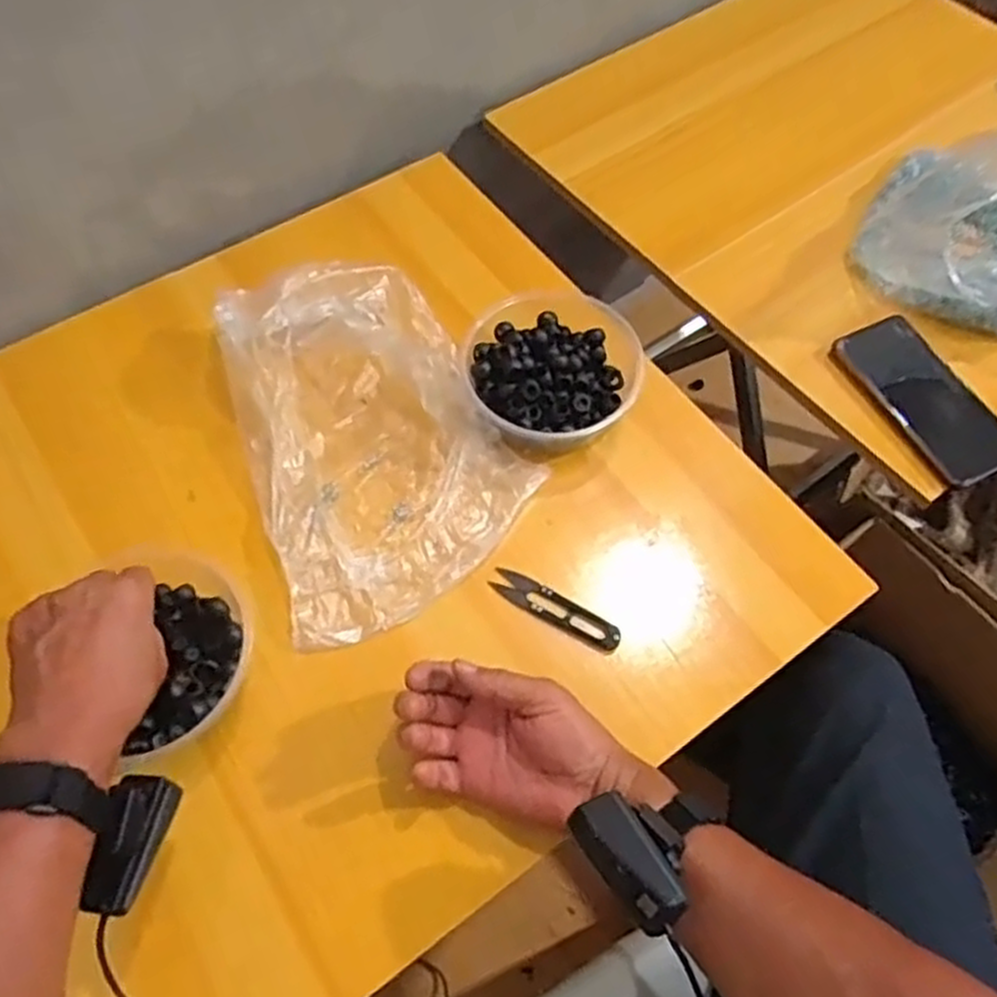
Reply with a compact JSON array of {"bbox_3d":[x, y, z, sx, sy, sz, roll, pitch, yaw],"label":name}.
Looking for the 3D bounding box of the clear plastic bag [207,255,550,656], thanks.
[{"bbox_3d":[-0.094,-0.058,0.614,0.206,0.062,0.301,-17,63,-10],"label":"clear plastic bag"}]

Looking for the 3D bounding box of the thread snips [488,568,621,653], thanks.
[{"bbox_3d":[0.042,0.082,0.576,0.102,0.005,0.026,29,65,14],"label":"thread snips"}]

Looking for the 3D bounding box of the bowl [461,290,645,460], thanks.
[{"bbox_3d":[0.043,-0.106,0.648,0.138,0.049,0.144,0,61,-1],"label":"bowl"}]

